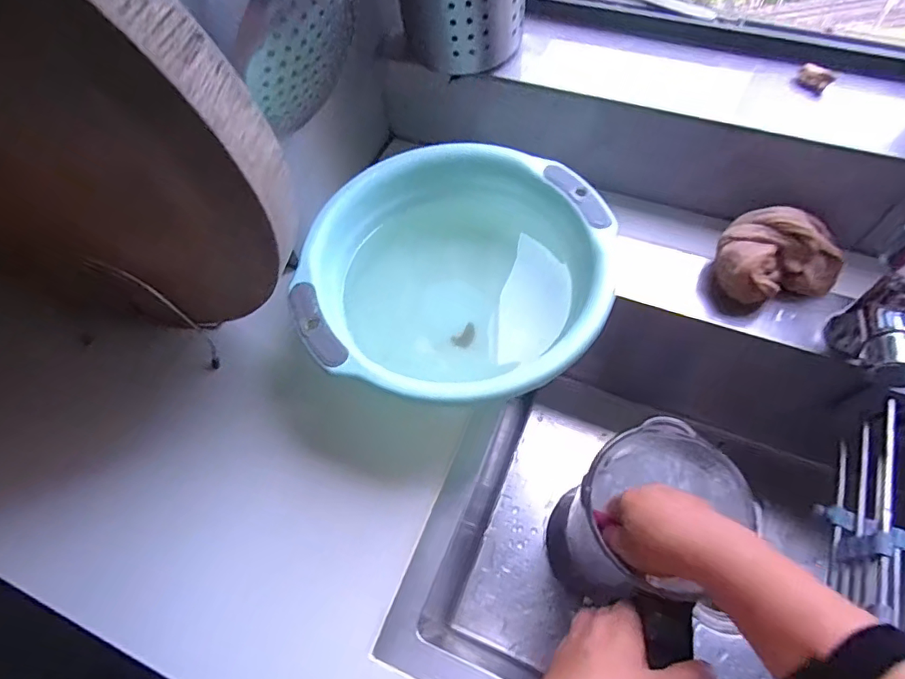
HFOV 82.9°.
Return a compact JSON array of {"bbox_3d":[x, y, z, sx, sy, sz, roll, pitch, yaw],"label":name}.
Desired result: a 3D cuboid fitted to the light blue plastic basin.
[{"bbox_3d":[0.004,-0.046,0.467,0.250,0.109,0.231,-2,61,3],"label":"light blue plastic basin"}]

